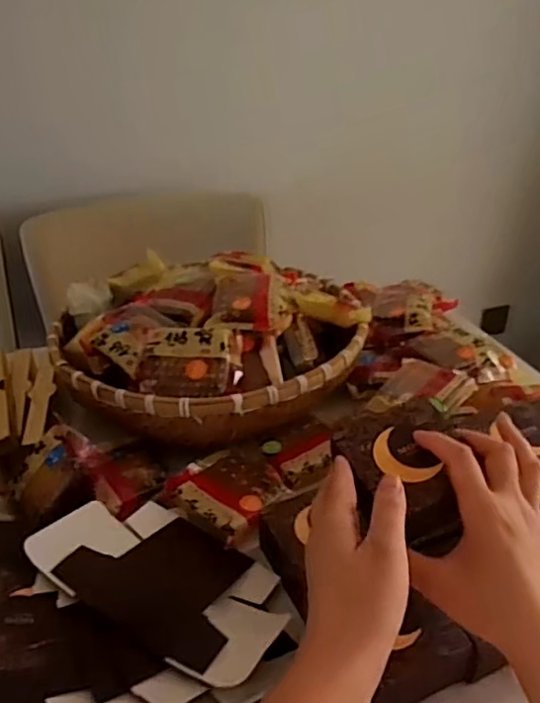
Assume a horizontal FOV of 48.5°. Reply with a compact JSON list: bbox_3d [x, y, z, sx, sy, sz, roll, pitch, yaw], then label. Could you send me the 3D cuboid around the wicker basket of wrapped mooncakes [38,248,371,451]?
[{"bbox_3d":[-0.070,-0.021,0.684,0.347,0.122,0.292,2,31,7],"label":"wicker basket of wrapped mooncakes"}]

